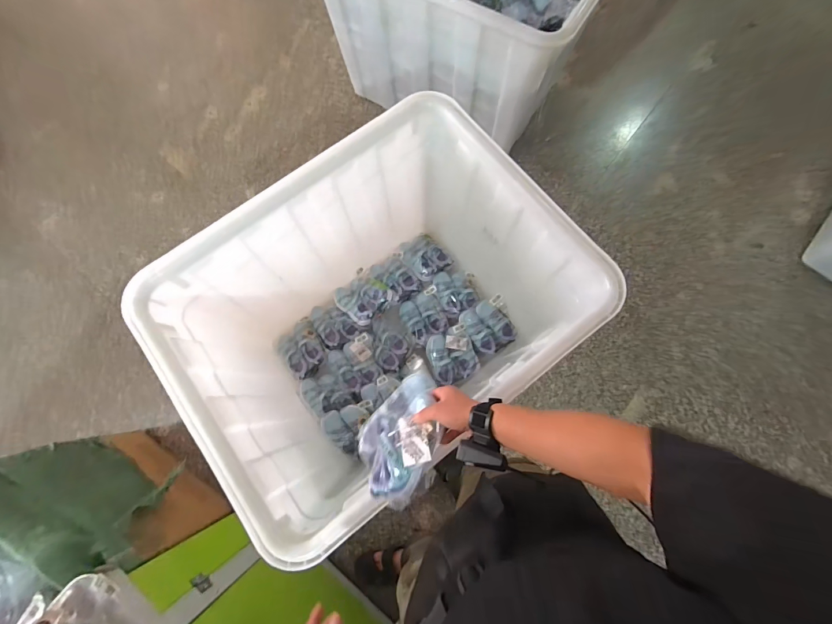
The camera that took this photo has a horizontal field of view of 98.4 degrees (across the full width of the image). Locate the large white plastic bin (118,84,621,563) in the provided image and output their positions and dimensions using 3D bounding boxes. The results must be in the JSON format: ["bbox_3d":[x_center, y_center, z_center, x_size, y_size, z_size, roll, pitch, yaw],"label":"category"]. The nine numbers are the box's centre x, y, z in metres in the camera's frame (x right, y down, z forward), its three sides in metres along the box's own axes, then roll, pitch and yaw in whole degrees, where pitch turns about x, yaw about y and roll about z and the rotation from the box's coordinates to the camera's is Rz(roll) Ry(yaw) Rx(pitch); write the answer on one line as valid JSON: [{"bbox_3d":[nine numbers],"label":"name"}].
[{"bbox_3d":[-0.102,0.038,1.099,0.930,0.649,0.721,-37,78,-9],"label":"large white plastic bin"}]

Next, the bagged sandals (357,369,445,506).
[{"bbox_3d":[-0.019,0.224,0.658,0.138,0.119,0.211,37,78,9],"label":"bagged sandals"}]

